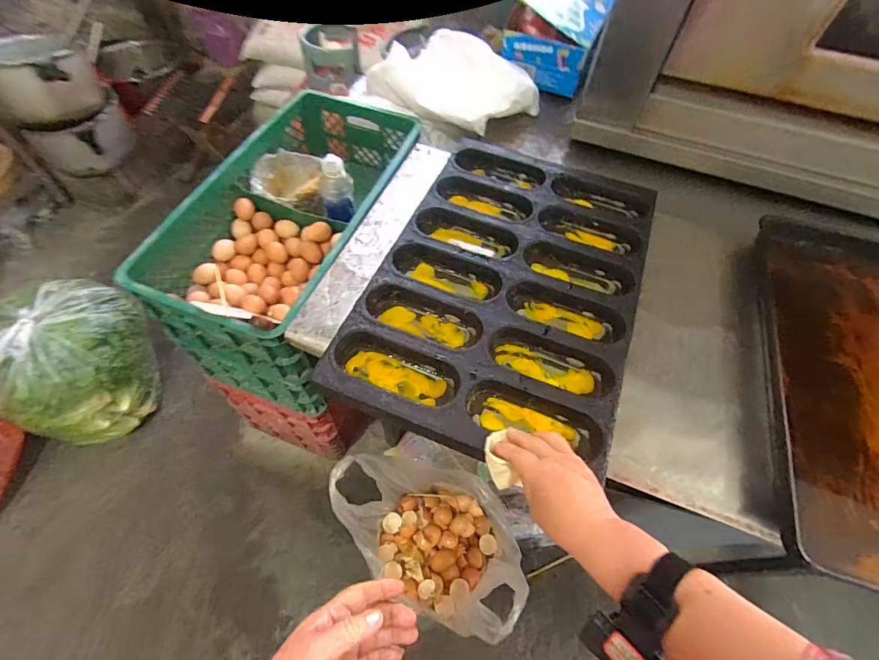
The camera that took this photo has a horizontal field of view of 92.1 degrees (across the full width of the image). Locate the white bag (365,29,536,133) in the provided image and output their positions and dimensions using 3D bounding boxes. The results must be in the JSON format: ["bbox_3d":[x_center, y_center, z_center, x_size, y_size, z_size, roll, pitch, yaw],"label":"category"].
[{"bbox_3d":[0.026,-0.596,1.005,0.384,0.094,0.200,34,63,17],"label":"white bag"}]

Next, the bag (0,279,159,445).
[{"bbox_3d":[-1.074,0.091,1.227,0.390,0.286,0.408,-15,60,-11],"label":"bag"}]

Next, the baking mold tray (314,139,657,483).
[{"bbox_3d":[0.116,-0.087,0.703,0.418,0.049,0.589,18,59,9],"label":"baking mold tray"}]

